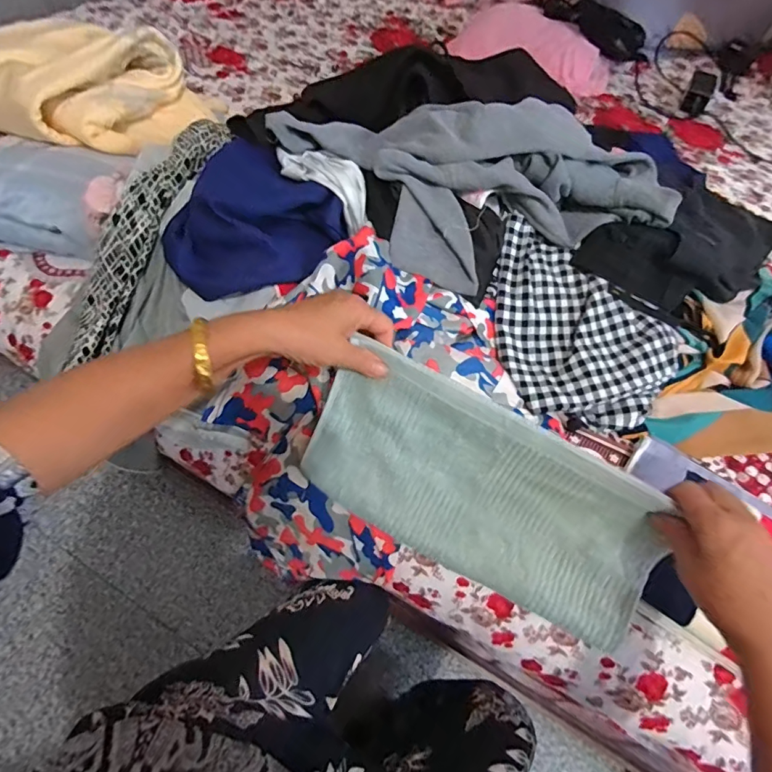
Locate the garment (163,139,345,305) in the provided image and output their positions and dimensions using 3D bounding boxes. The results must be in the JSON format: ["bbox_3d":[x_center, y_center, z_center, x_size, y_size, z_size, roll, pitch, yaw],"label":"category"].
[{"bbox_3d":[-0.146,-0.179,0.509,0.157,0.080,0.174,34,61,16],"label":"garment"}]

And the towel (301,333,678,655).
[{"bbox_3d":[0.086,0.100,0.420,0.321,0.161,0.029,29,18,4],"label":"towel"}]

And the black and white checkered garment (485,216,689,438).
[{"bbox_3d":[0.226,-0.072,0.581,0.273,0.065,0.211,36,62,17],"label":"black and white checkered garment"}]

